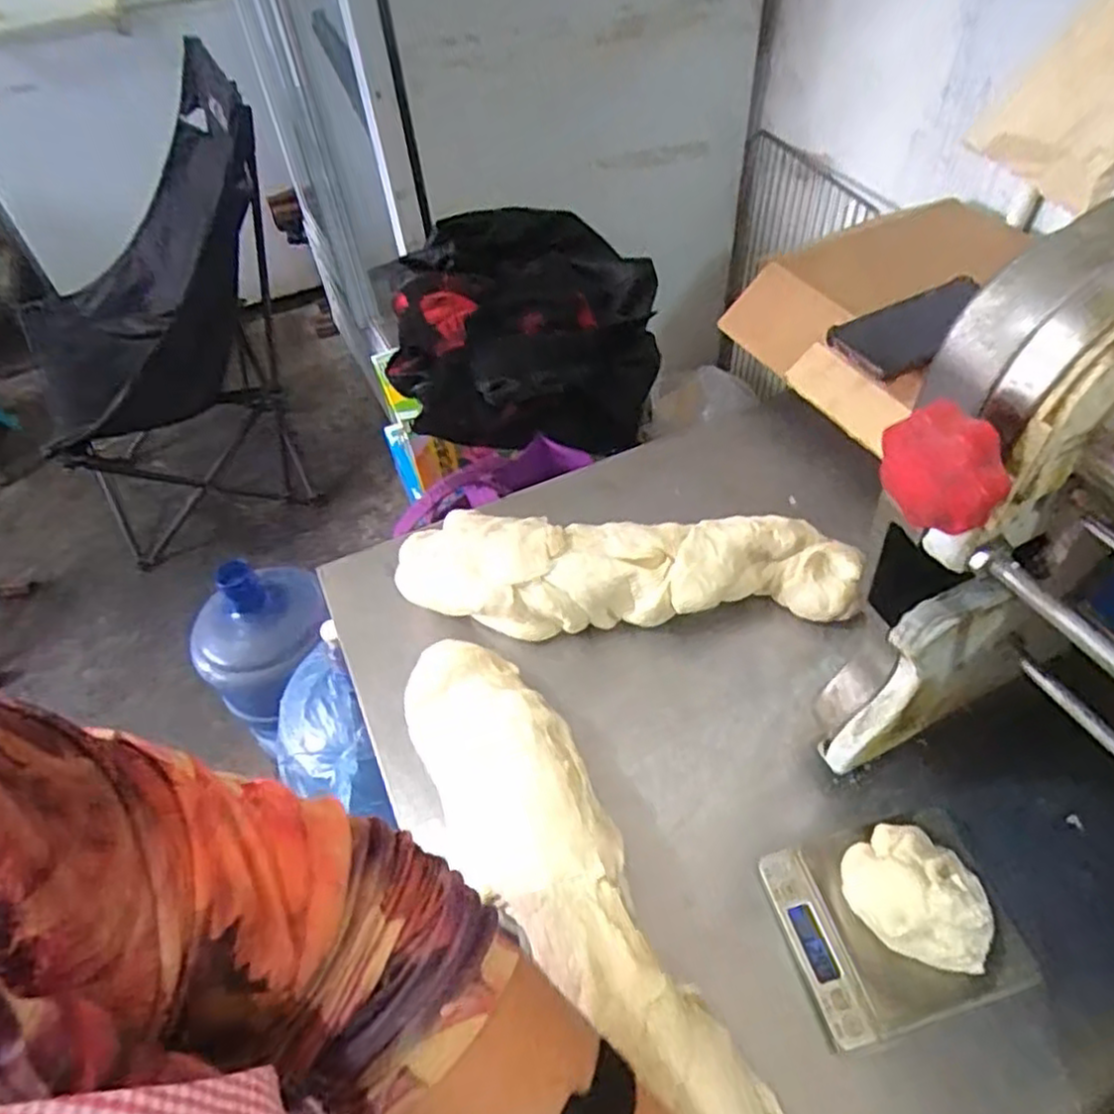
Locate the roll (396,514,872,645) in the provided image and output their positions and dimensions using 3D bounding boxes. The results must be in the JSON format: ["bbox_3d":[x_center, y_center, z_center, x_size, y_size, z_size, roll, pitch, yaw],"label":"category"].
[{"bbox_3d":[0.051,0.009,0.580,0.354,0.074,0.088,-4,50,2],"label":"roll"}]

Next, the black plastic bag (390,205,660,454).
[{"bbox_3d":[-0.040,-0.304,1.007,0.344,0.208,0.294,-2,50,3],"label":"black plastic bag"}]

